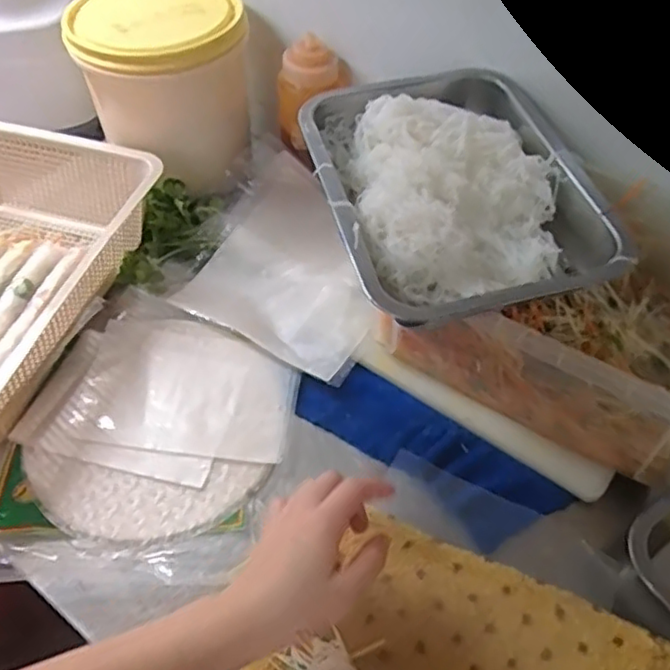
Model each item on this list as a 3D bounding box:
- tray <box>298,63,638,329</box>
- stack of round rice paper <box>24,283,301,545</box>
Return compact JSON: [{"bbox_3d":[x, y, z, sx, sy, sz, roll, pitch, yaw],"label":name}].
[{"bbox_3d":[0.093,-0.118,0.494,0.203,0.056,0.257,-11,53,-10],"label":"tray"},{"bbox_3d":[-0.151,0.071,0.558,0.210,0.017,0.216,19,54,13],"label":"stack of round rice paper"}]

